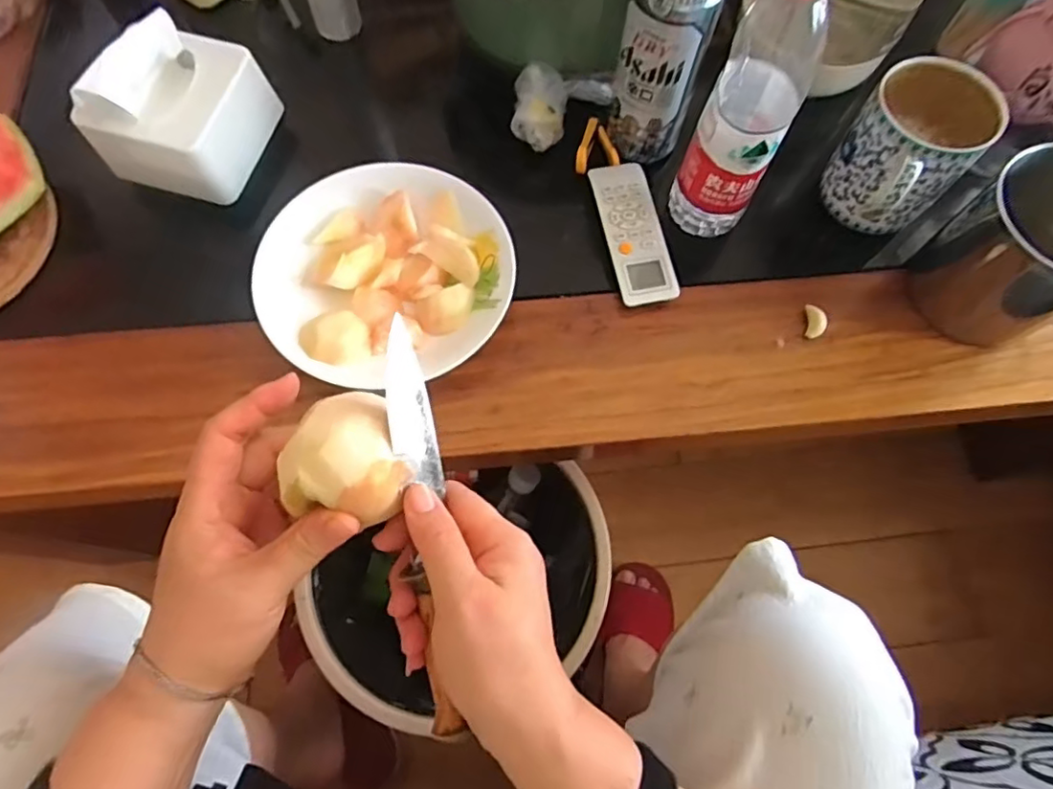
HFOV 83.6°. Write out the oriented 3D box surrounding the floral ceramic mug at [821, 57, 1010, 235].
[{"bbox_3d":[0.298,-0.189,0.476,0.084,0.097,0.134,41,74,13],"label":"floral ceramic mug"}]

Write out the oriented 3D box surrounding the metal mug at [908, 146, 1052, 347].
[{"bbox_3d":[0.386,-0.095,0.440,0.095,0.123,0.137,-33,73,-12],"label":"metal mug"}]

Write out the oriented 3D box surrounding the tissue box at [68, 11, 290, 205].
[{"bbox_3d":[-0.282,-0.232,0.476,0.098,0.088,0.111,17,70,6],"label":"tissue box"}]

